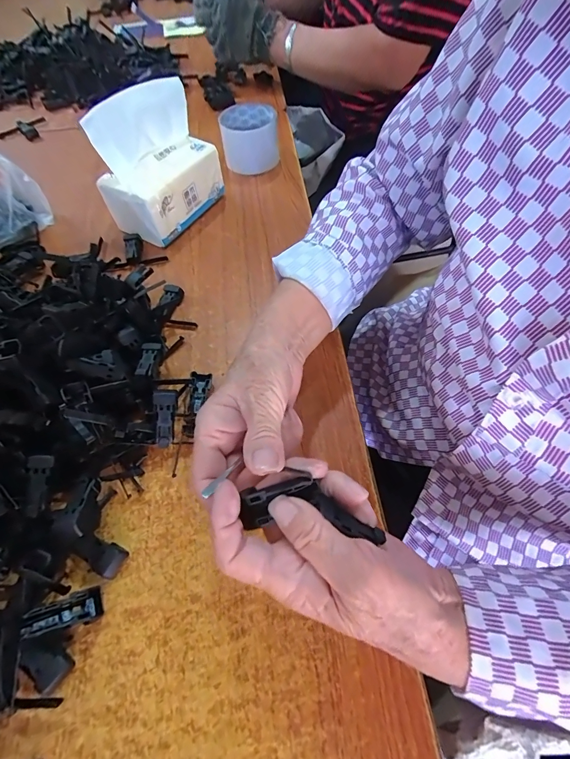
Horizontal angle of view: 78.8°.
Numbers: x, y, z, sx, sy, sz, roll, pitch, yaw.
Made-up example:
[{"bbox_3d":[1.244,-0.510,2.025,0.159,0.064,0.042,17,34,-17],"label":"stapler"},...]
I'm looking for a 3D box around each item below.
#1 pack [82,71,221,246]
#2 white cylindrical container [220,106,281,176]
[{"bbox_3d":[-0.161,-0.272,0.437,0.094,0.132,0.134,28,64,18],"label":"pack"},{"bbox_3d":[-0.055,-0.369,0.531,0.085,0.064,0.075,-11,59,-4],"label":"white cylindrical container"}]

